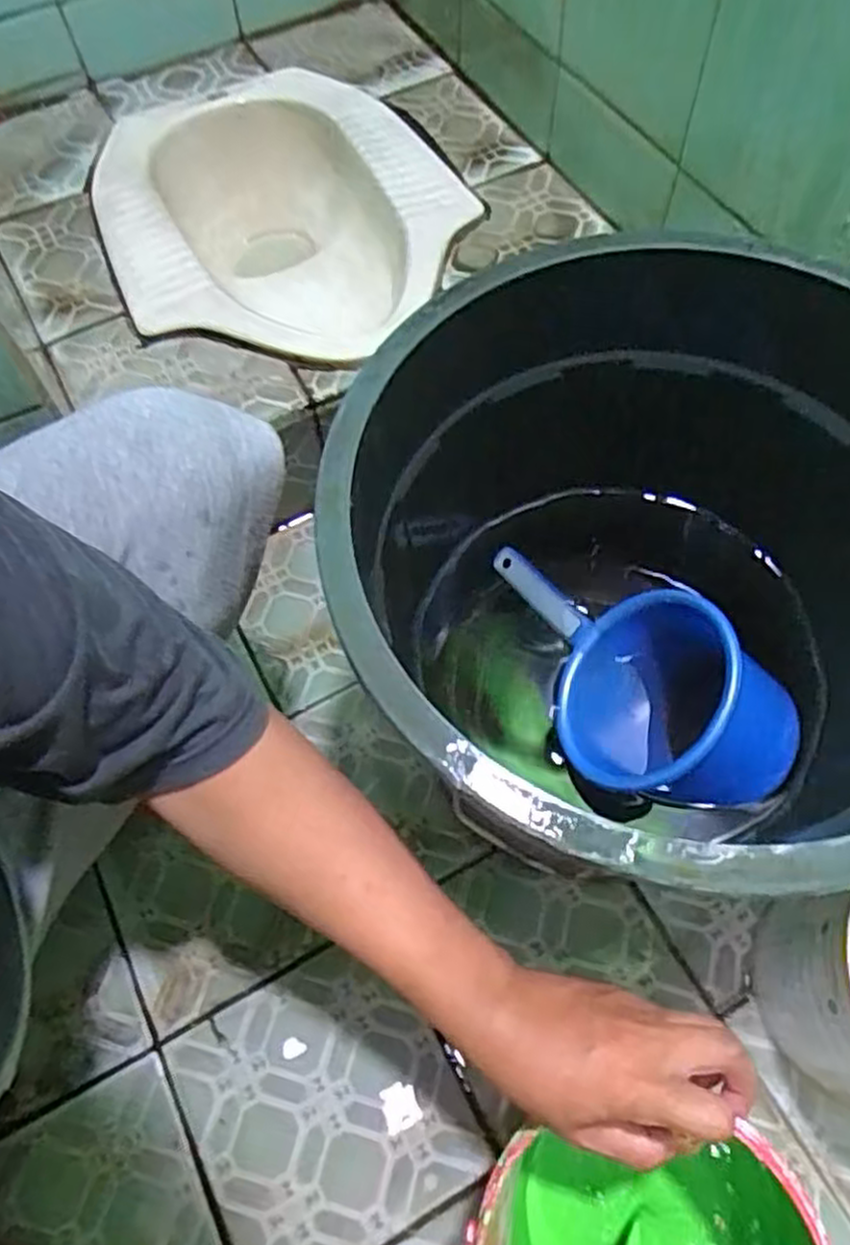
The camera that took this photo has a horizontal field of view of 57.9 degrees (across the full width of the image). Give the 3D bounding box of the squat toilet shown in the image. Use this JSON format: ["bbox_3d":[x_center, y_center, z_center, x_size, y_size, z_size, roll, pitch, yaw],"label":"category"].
[{"bbox_3d":[-0.169,-0.469,0.964,0.413,0.190,0.569,-23,64,-10],"label":"squat toilet"}]

